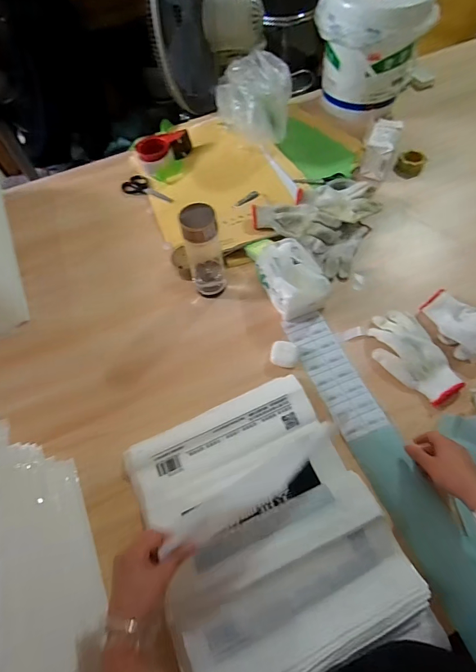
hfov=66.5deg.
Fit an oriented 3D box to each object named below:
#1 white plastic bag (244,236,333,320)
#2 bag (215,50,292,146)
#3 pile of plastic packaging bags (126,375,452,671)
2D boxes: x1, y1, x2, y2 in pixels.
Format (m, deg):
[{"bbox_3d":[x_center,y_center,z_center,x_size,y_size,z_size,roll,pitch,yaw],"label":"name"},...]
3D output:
[{"bbox_3d":[0.096,-0.136,0.735,0.104,0.076,0.198,-20,60,-9],"label":"white plastic bag"},{"bbox_3d":[0.035,-0.581,0.908,0.149,0.178,0.168,-17,60,-7],"label":"bag"},{"bbox_3d":[0.033,0.254,0.508,0.297,0.040,0.354,-21,60,-9],"label":"pile of plastic packaging bags"}]

